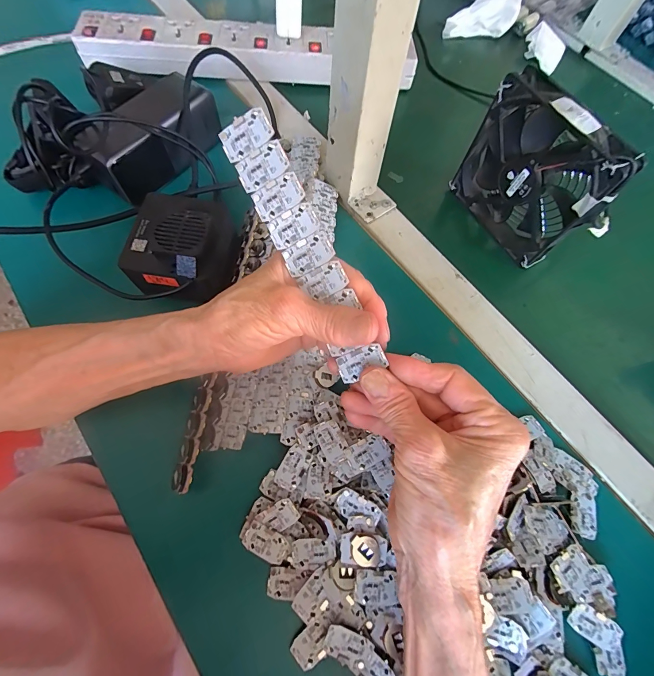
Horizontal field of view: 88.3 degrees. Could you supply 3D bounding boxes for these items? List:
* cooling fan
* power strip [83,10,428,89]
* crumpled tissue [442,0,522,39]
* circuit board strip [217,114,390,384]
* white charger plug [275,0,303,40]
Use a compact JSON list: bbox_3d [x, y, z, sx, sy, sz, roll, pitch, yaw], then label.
[{"bbox_3d":[0.178,-0.142,0.296,0.033,0.114,0.121,-34,74,-14],"label":"cooling fan"},{"bbox_3d":[-0.087,-0.336,0.394,0.378,0.037,0.065,-1,69,-3],"label":"power strip"},{"bbox_3d":[0.219,-0.444,0.459,0.122,0.039,0.064,-41,76,-16],"label":"crumpled tissue"},{"bbox_3d":[-0.012,-0.049,0.195,0.029,0.005,0.155,-25,98,15],"label":"circuit board strip"},{"bbox_3d":[-0.042,-0.365,0.371,0.029,0.052,0.025,-2,69,-3],"label":"white charger plug"}]

